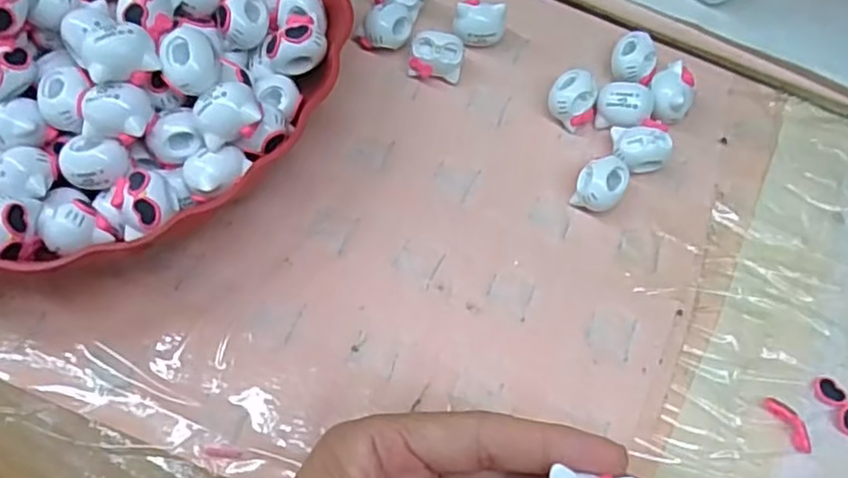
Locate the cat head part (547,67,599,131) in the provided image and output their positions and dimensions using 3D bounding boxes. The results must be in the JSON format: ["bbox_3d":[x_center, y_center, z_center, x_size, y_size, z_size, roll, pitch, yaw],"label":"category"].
[{"bbox_3d":[0.070,-0.065,0.325,0.023,0.021,0.021,1,66,-2],"label":"cat head part"}]

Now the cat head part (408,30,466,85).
[{"bbox_3d":[0.006,-0.088,0.330,0.025,0.022,0.015,9,66,1],"label":"cat head part"}]

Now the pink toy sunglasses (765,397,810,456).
[{"bbox_3d":[0.144,0.073,0.269,0.008,0.005,0.024,-25,69,-13],"label":"pink toy sunglasses"}]

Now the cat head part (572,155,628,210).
[{"bbox_3d":[0.079,-0.023,0.305,0.021,0.021,0.024,34,69,12],"label":"cat head part"}]

